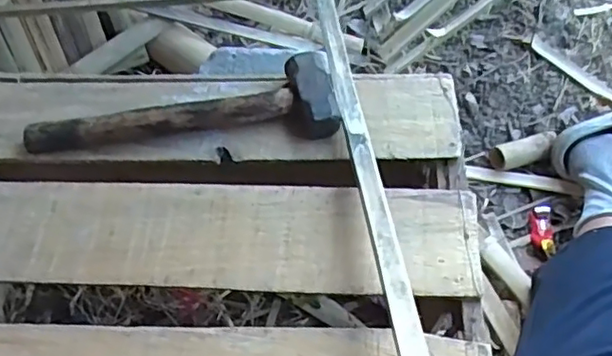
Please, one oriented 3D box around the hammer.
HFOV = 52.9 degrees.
[{"bbox_3d":[-0.108,-0.054,0.542,0.270,0.031,0.075,-9,60,-3],"label":"hammer"}]

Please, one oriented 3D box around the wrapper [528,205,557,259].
[{"bbox_3d":[0.336,0.075,0.878,0.032,0.016,0.080,4,60,4],"label":"wrapper"}]

